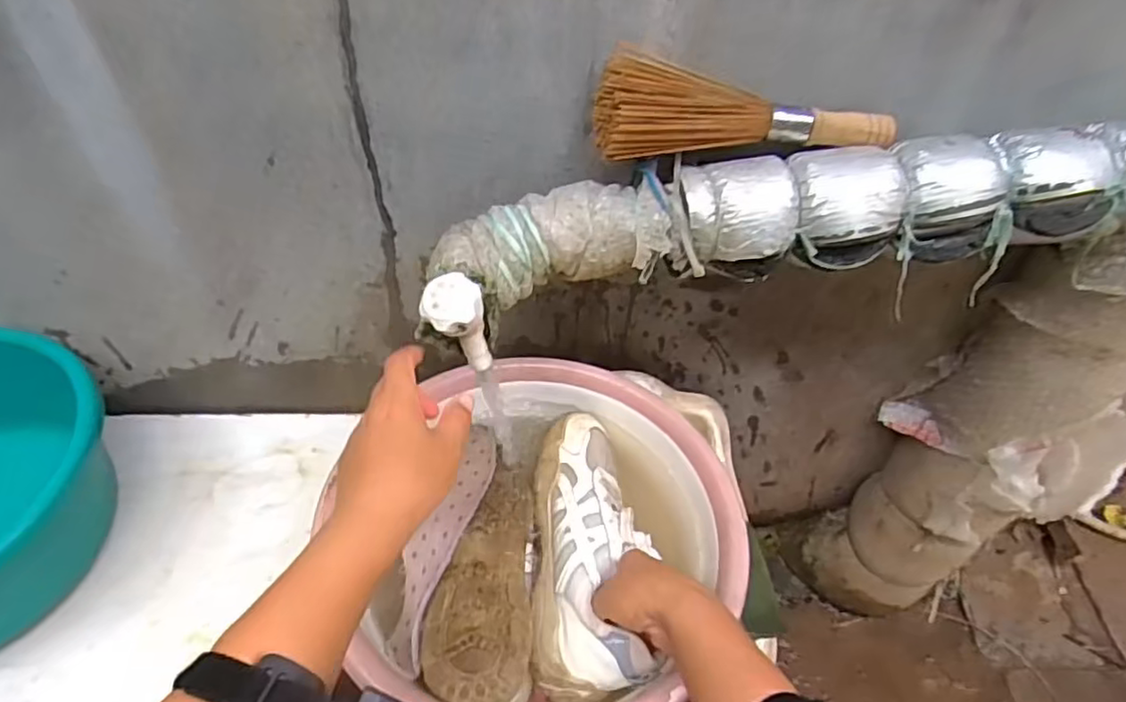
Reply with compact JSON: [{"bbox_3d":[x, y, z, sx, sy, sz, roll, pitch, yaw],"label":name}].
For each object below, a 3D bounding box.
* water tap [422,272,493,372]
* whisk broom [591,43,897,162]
[{"bbox_3d":[-0.080,-0.018,0.496,0.046,0.077,0.035,-6,49,-9],"label":"water tap"},{"bbox_3d":[0.147,-0.203,0.521,0.247,0.064,0.071,-6,49,-9],"label":"whisk broom"}]

